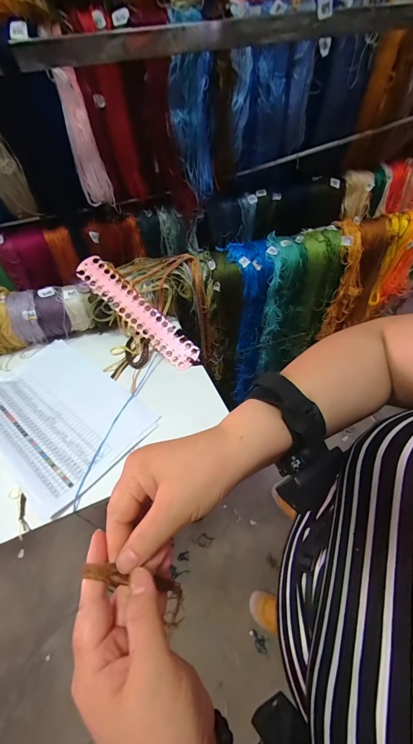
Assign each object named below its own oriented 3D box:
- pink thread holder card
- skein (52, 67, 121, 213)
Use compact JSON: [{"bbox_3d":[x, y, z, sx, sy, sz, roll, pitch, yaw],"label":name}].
[{"bbox_3d":[-0.135,-0.118,0.600,0.290,0.008,0.057,43,82,3],"label":"pink thread holder card"},{"bbox_3d":[-0.223,-0.414,0.563,0.055,0.202,0.027,-18,54,-10],"label":"skein"}]

